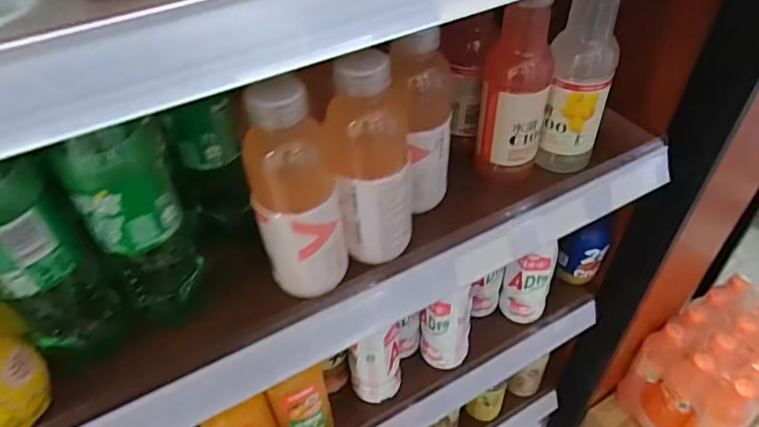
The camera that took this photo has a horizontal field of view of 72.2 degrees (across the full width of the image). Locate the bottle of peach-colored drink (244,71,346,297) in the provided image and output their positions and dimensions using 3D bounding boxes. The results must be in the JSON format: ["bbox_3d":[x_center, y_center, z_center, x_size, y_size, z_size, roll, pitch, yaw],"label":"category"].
[{"bbox_3d":[-0.063,-0.016,0.392,0.063,0.173,0.054,-11,45,-7],"label":"bottle of peach-colored drink"}]

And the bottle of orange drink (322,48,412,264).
[{"bbox_3d":[-0.007,-0.045,0.422,0.061,0.177,0.063,-6,44,-2],"label":"bottle of orange drink"}]

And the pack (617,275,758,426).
[{"bbox_3d":[0.616,0.286,0.956,0.230,0.254,0.180,-23,48,-19],"label":"pack"}]

